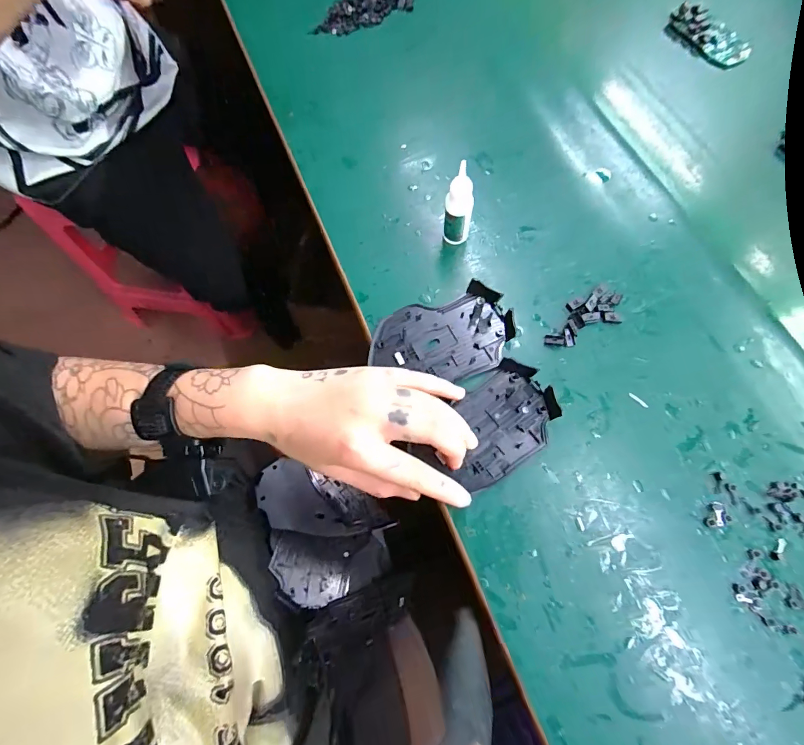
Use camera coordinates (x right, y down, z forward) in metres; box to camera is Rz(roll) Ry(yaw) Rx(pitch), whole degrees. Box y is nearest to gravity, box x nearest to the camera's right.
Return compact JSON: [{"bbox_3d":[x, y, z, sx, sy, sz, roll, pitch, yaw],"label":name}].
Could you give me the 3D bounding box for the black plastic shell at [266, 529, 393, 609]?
[{"bbox_3d":[-0.062,0.164,0.333,0.096,0.025,0.053,0,70,2],"label":"black plastic shell"}]

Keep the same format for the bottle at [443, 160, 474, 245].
[{"bbox_3d":[0.045,-0.129,0.315,0.020,0.069,0.017,28,73,11],"label":"bottle"}]

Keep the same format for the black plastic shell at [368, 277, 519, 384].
[{"bbox_3d":[0.032,-0.028,0.312,0.111,0.010,0.070,-17,70,-4],"label":"black plastic shell"}]

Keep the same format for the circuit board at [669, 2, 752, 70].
[{"bbox_3d":[0.329,-0.362,0.424,0.089,0.013,0.042,42,77,15],"label":"circuit board"}]

